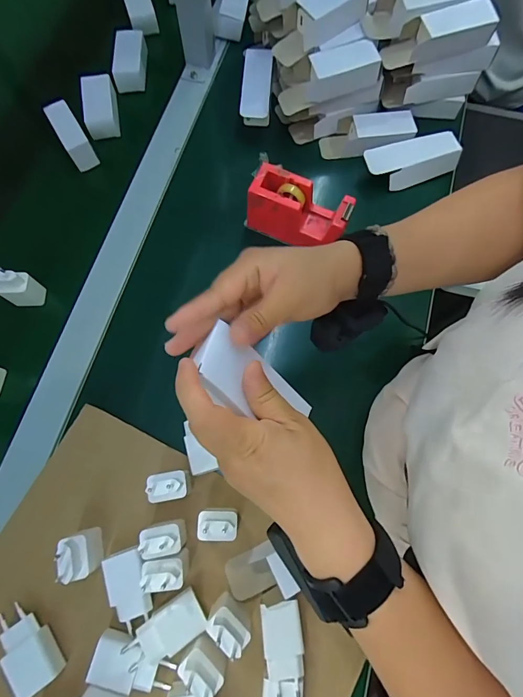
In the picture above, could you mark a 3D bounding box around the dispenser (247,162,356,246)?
[{"bbox_3d":[0.047,-0.176,0.487,0.127,0.076,0.053,25,74,6],"label":"dispenser"}]

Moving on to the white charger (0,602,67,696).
[{"bbox_3d":[-0.230,0.292,0.365,0.037,0.029,0.076,-38,78,-11],"label":"white charger"}]

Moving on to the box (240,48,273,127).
[{"bbox_3d":[-0.007,-0.402,0.570,0.043,0.032,0.114,5,86,0],"label":"box"}]

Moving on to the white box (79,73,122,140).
[{"bbox_3d":[-0.248,-0.374,0.574,0.046,0.033,0.095,-11,74,-4],"label":"white box"}]

